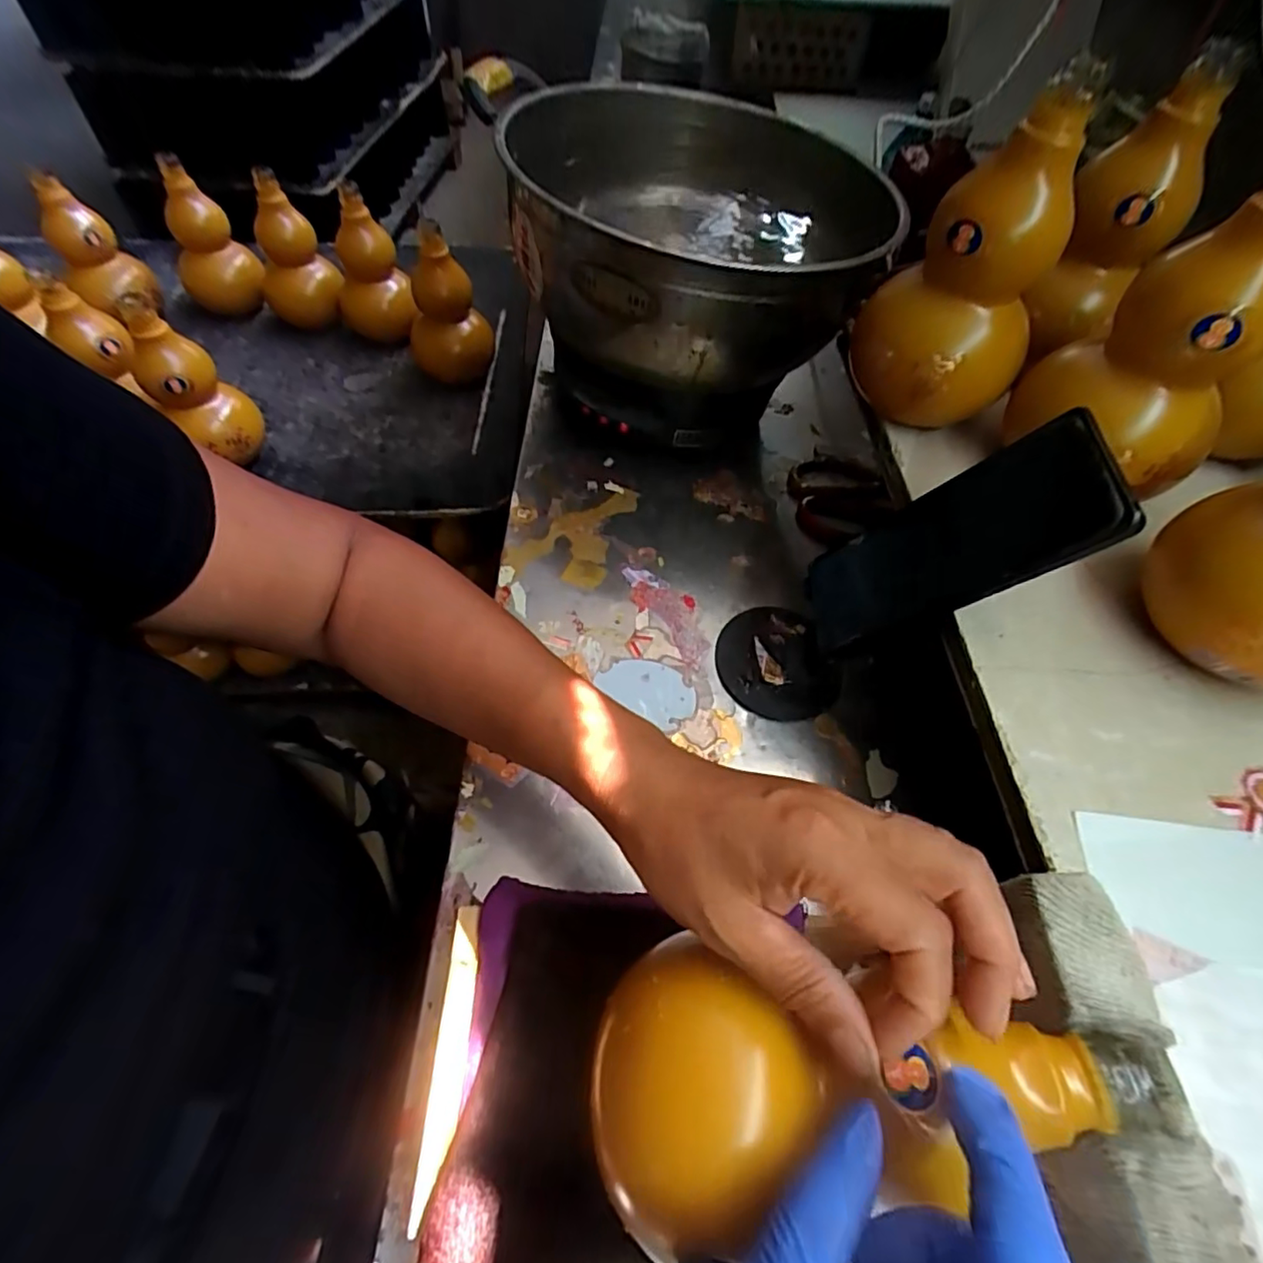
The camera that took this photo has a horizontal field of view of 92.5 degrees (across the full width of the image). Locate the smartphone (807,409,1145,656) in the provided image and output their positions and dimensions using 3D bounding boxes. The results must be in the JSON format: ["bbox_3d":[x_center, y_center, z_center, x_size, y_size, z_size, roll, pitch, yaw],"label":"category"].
[{"bbox_3d":[0.166,-0.044,0.328,0.005,0.163,0.076,24,54,-28],"label":"smartphone"}]

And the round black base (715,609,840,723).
[{"bbox_3d":[0.104,0.021,0.440,0.080,0.009,0.091,-14,58,-13],"label":"round black base"}]

